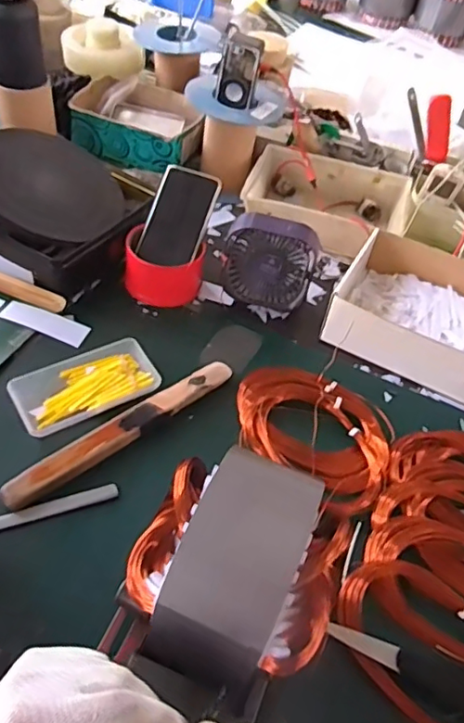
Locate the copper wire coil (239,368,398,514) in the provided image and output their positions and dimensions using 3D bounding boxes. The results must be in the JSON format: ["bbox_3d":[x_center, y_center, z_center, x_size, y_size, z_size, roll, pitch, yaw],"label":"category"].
[{"bbox_3d":[0.090,0.071,0.640,0.186,0.026,0.130,31,53,18],"label":"copper wire coil"}]

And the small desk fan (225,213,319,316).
[{"bbox_3d":[0.048,-0.131,0.751,0.115,0.123,0.050,8,27,-2],"label":"small desk fan"}]

